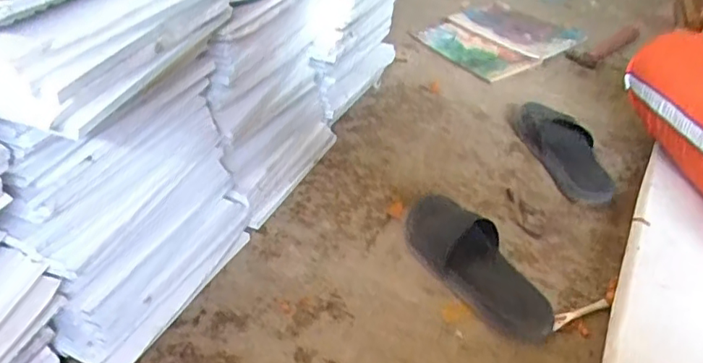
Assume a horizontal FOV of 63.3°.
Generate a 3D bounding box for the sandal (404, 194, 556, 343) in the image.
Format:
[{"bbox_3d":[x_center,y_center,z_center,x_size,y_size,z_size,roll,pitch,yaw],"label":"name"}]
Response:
[{"bbox_3d":[0.175,0.110,0.813,0.119,0.051,0.269,-27,48,-32],"label":"sandal"}]

